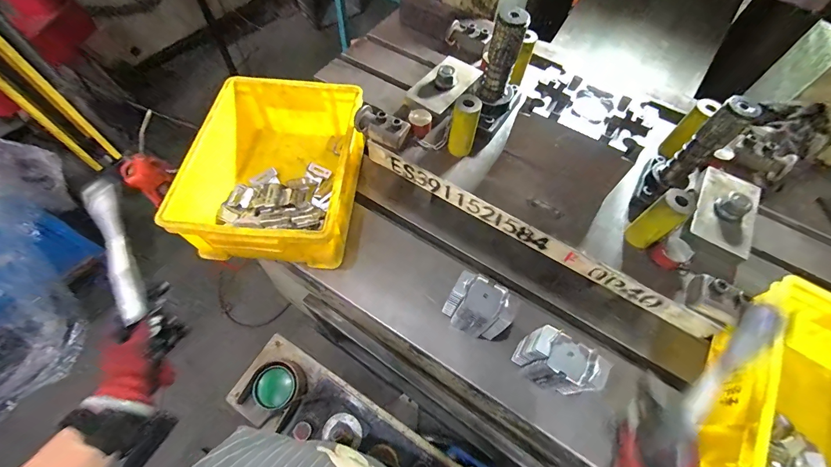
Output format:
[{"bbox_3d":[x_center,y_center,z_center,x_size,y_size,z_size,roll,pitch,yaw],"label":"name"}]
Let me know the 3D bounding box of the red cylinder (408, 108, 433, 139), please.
[{"bbox_3d":[0.008,-0.187,0.596,0.038,0.034,0.034,7,60,1],"label":"red cylinder"}]

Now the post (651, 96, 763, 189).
[{"bbox_3d":[0.395,-0.119,0.482,0.036,0.143,0.045,-34,67,-20],"label":"post"}]

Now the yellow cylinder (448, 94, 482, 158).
[{"bbox_3d":[0.077,-0.169,0.559,0.042,0.093,0.040,13,60,4],"label":"yellow cylinder"}]

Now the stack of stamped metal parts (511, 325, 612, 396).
[{"bbox_3d":[0.192,0.180,0.486,0.101,0.109,0.052,35,64,16],"label":"stack of stamped metal parts"}]

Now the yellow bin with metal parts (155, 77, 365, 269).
[{"bbox_3d":[-0.246,-0.108,0.643,0.261,0.137,0.341,5,60,0],"label":"yellow bin with metal parts"}]

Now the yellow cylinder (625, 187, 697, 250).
[{"bbox_3d":[0.335,-0.018,0.481,0.034,0.094,0.040,-34,67,-20],"label":"yellow cylinder"}]

